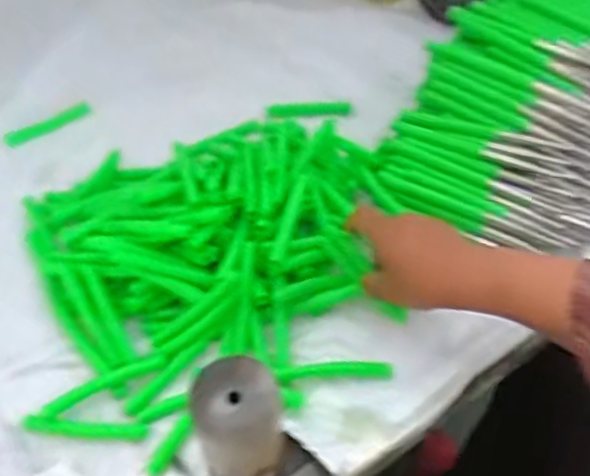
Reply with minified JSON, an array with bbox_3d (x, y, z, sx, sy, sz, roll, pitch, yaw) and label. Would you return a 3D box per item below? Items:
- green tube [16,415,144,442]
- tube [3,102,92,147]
[{"bbox_3d":[-0.173,0.156,0.489,0.102,0.013,0.012,2,52,4],"label":"green tube"},{"bbox_3d":[-0.292,-0.134,0.709,0.104,0.019,0.019,-28,56,-18],"label":"tube"}]

